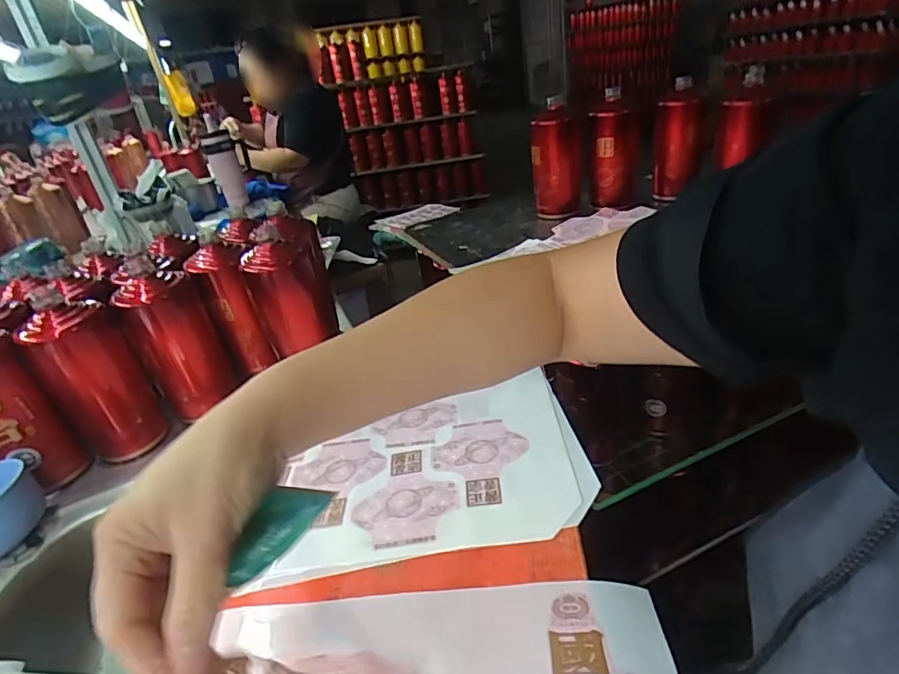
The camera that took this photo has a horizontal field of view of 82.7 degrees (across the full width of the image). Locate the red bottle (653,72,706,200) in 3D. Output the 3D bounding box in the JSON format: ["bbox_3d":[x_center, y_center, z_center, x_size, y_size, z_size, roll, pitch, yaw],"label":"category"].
[{"bbox_3d":[0.381,-0.327,0.851,0.076,0.188,0.085,4,30,22],"label":"red bottle"}]

